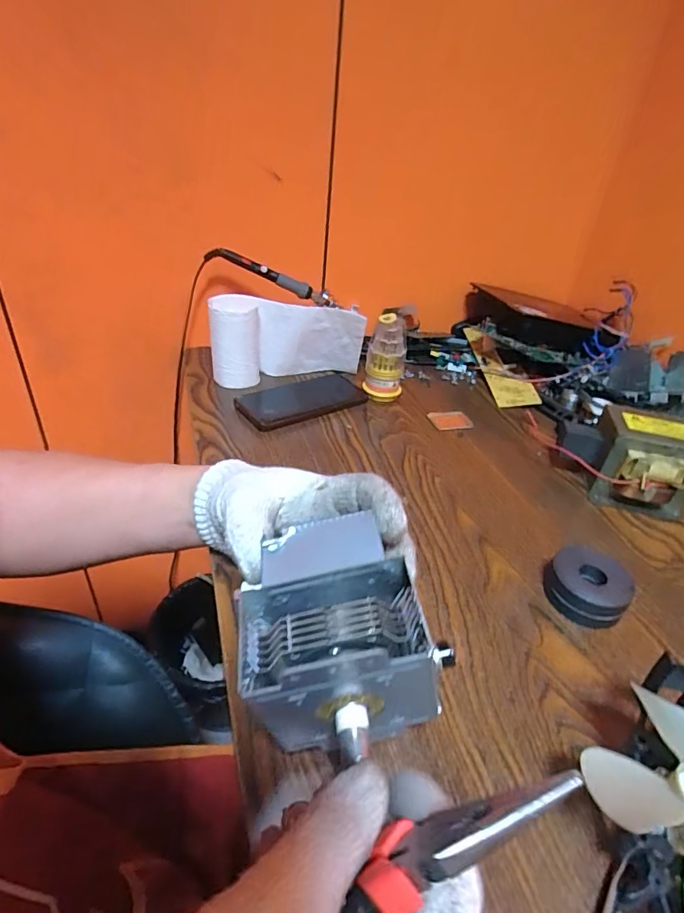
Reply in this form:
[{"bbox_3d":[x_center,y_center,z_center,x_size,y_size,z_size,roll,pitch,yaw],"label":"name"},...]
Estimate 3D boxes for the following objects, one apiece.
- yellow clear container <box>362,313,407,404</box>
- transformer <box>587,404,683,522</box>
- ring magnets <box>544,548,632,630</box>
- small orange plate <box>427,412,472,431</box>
[{"bbox_3d":[0.058,-0.132,0.638,0.049,0.111,0.055,8,37,5],"label":"yellow clear container"},{"bbox_3d":[0.317,0.004,0.513,0.101,0.080,0.083,13,38,12],"label":"transformer"},{"bbox_3d":[0.201,0.108,0.400,0.061,0.030,0.061,22,40,22],"label":"ring magnets"},{"bbox_3d":[0.140,-0.046,0.625,0.051,0.007,0.036,-4,38,-11],"label":"small orange plate"}]

